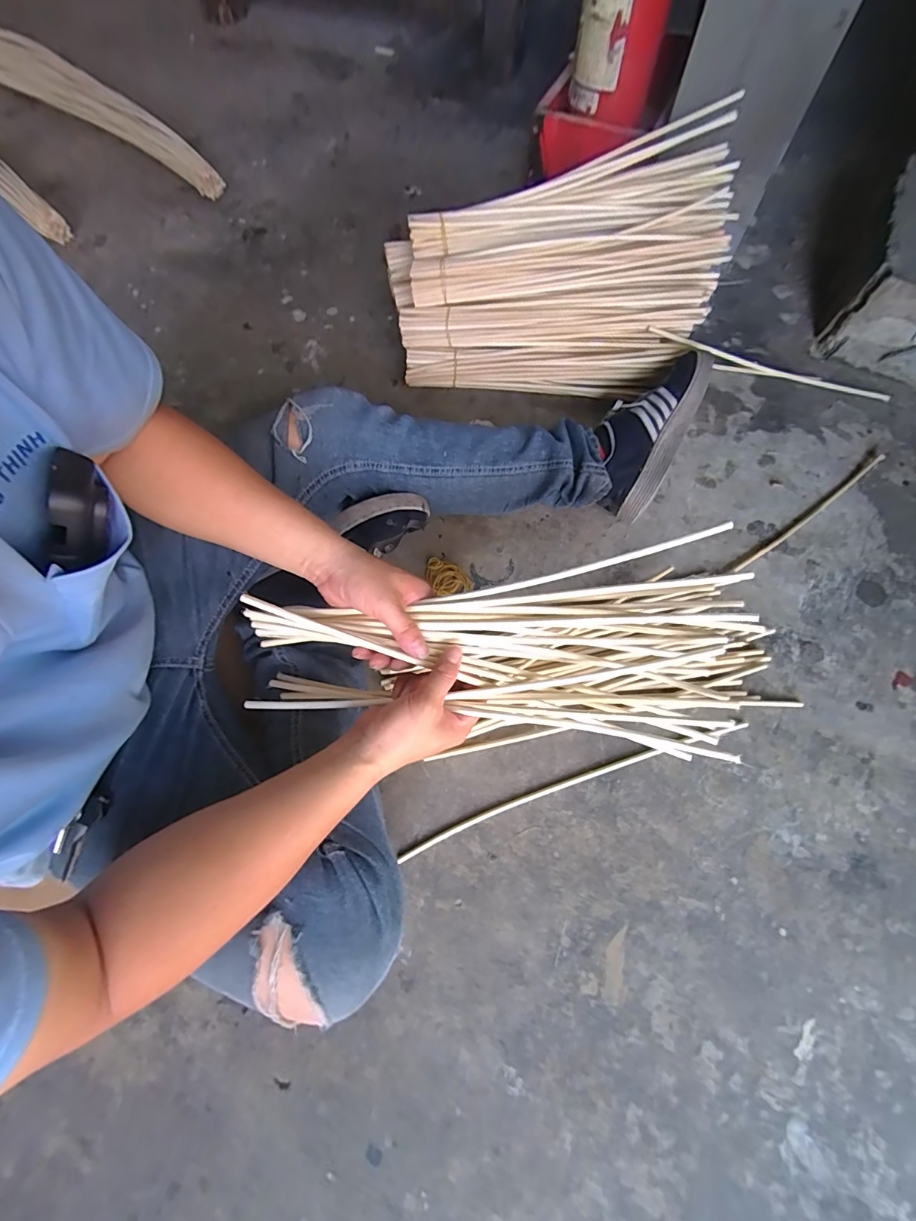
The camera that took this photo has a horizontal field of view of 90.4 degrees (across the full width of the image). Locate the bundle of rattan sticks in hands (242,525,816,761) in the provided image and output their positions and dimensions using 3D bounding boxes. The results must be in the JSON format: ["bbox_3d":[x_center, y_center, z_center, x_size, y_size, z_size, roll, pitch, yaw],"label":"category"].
[{"bbox_3d":[0.027,0.033,0.429,0.449,0.095,0.163,0,67,7],"label":"bundle of rattan sticks in hands"}]

